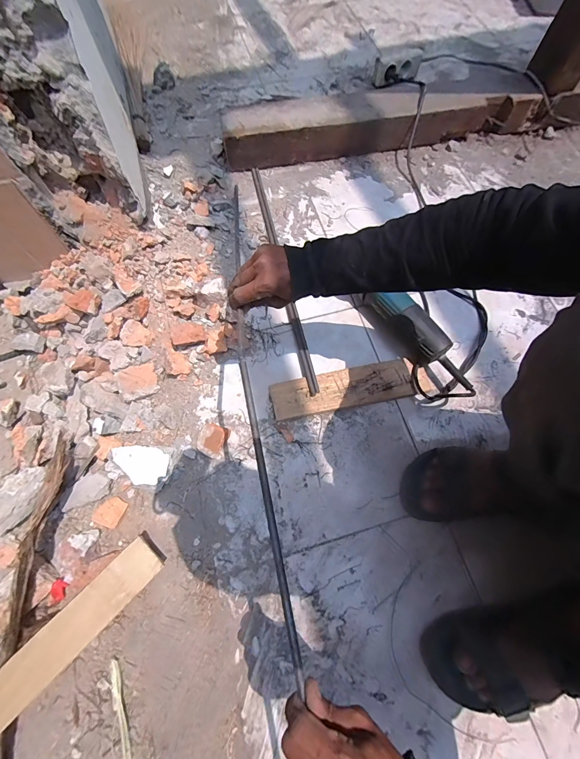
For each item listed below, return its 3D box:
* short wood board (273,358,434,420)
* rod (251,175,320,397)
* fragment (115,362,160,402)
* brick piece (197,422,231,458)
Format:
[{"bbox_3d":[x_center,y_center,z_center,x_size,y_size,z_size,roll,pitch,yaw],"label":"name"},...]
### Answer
[{"bbox_3d":[0.112,0.013,0.598,0.290,0.017,0.078,-10,70,-4],"label":"short wood board"},{"bbox_3d":[-0.020,-0.244,0.694,0.022,0.020,0.597,-12,70,-5],"label":"rod"},{"bbox_3d":[-0.284,0.004,0.602,0.066,0.020,0.061,-18,71,-7],"label":"fragment"},{"bbox_3d":[-0.132,0.103,0.550,0.046,0.038,0.053,22,71,8],"label":"brick piece"}]

